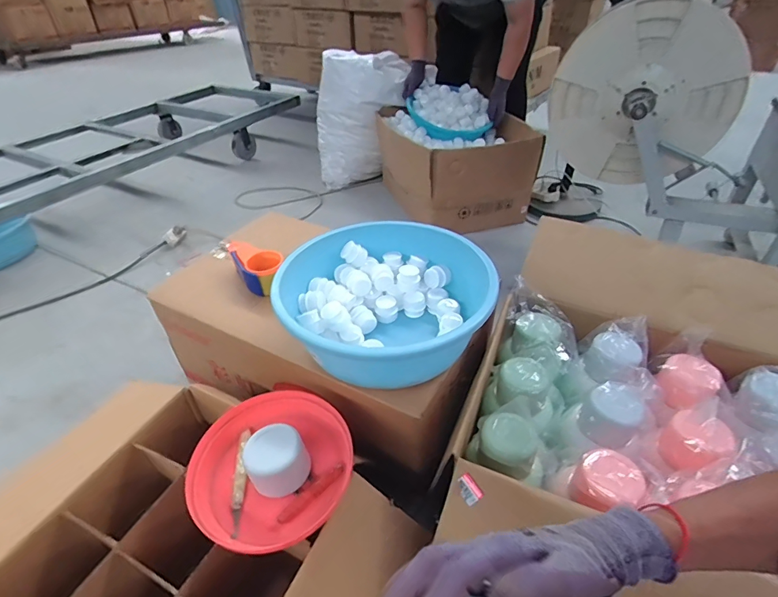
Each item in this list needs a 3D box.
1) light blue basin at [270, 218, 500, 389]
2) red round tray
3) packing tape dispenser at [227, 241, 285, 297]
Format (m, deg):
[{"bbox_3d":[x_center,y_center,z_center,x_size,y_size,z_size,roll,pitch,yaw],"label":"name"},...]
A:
[{"bbox_3d":[-0.006,0.013,0.759,0.363,0.150,0.319,-6,39,-6],"label":"light blue basin"},{"bbox_3d":[-0.170,0.241,0.627,0.225,0.077,0.208,-1,39,1],"label":"red round tray"},{"bbox_3d":[-0.283,-0.073,0.924,0.088,0.069,0.156,-24,44,-26],"label":"packing tape dispenser"}]

